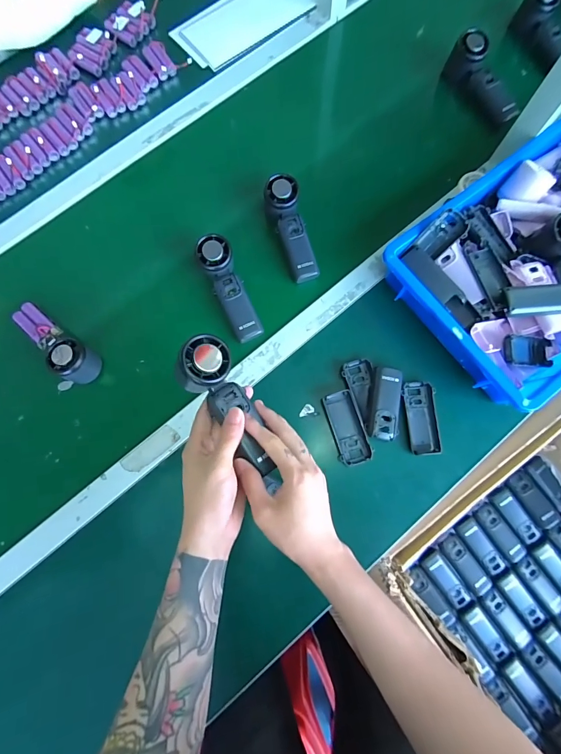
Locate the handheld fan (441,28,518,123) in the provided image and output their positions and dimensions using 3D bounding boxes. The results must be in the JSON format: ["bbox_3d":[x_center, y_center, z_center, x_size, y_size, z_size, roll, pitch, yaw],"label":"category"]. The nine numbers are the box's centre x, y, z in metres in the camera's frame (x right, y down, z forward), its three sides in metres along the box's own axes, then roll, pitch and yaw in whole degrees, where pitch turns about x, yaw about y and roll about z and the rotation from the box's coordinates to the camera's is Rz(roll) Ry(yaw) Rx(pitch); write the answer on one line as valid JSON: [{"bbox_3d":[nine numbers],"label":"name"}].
[{"bbox_3d":[0.348,-0.513,0.634,0.048,0.056,0.165,-28,80,-5],"label":"handheld fan"}]

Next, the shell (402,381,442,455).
[{"bbox_3d":[0.207,0.060,0.546,0.044,0.026,0.105,-6,79,-1],"label":"shell"}]

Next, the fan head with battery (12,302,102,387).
[{"bbox_3d":[-0.344,-0.054,0.550,0.159,0.061,0.050,36,81,6],"label":"fan head with battery"}]

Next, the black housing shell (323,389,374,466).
[{"bbox_3d":[0.098,0.073,0.536,0.045,0.011,0.105,-17,80,-3],"label":"black housing shell"}]

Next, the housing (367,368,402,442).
[{"bbox_3d":[0.151,0.038,0.534,0.041,0.020,0.103,7,79,1],"label":"housing"}]

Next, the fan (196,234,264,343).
[{"bbox_3d":[-0.077,-0.134,0.565,0.048,0.034,0.162,-25,93,-5],"label":"fan"}]

